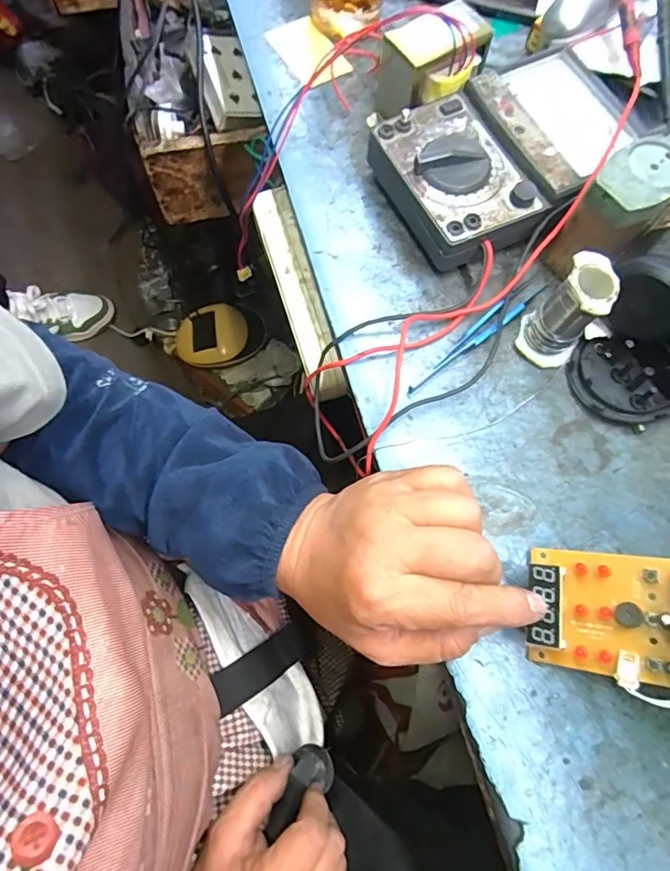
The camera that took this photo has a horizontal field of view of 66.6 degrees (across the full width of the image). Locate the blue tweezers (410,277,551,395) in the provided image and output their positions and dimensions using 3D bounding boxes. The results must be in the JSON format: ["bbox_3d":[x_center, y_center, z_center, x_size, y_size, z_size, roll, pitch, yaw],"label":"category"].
[{"bbox_3d":[0.096,-0.068,0.339,0.127,0.006,0.014,-40,77,-13],"label":"blue tweezers"}]

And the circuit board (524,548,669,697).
[{"bbox_3d":[0.146,0.091,0.252,0.093,0.022,0.062,-3,71,34],"label":"circuit board"}]

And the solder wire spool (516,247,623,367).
[{"bbox_3d":[0.141,-0.075,0.311,0.035,0.064,0.037,1,72,-2],"label":"solder wire spool"}]

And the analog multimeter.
[{"bbox_3d":[0.118,-0.193,0.357,0.175,0.045,0.113,-30,75,-11],"label":"analog multimeter"}]

